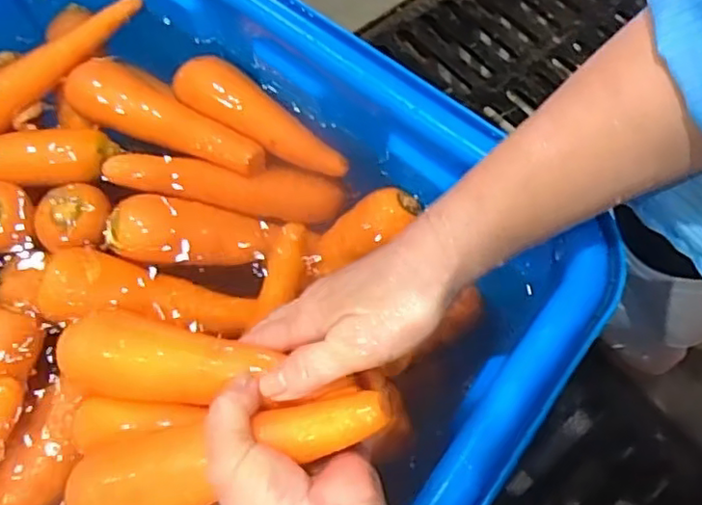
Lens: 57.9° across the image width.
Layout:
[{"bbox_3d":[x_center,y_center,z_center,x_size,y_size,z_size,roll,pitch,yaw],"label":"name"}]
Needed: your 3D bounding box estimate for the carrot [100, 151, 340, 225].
[{"bbox_3d":[-0.092,-0.052,0.472,0.167,0.033,0.038,7,64,3],"label":"carrot"}]

